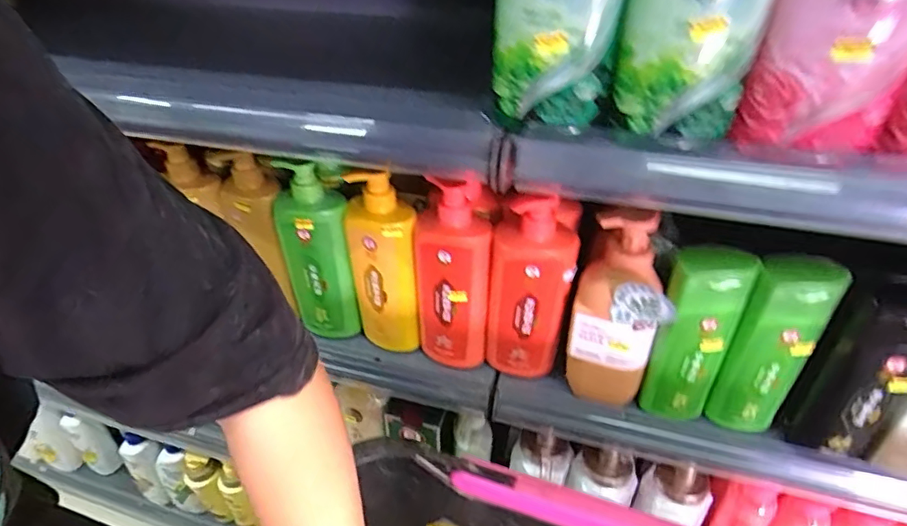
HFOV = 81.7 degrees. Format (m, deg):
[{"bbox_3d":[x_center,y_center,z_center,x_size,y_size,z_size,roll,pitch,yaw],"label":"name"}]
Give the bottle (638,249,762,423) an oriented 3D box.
[{"bbox_3d":[0.250,0.081,0.553,0.069,0.200,0.056,21,44,25],"label":"bottle"}]

